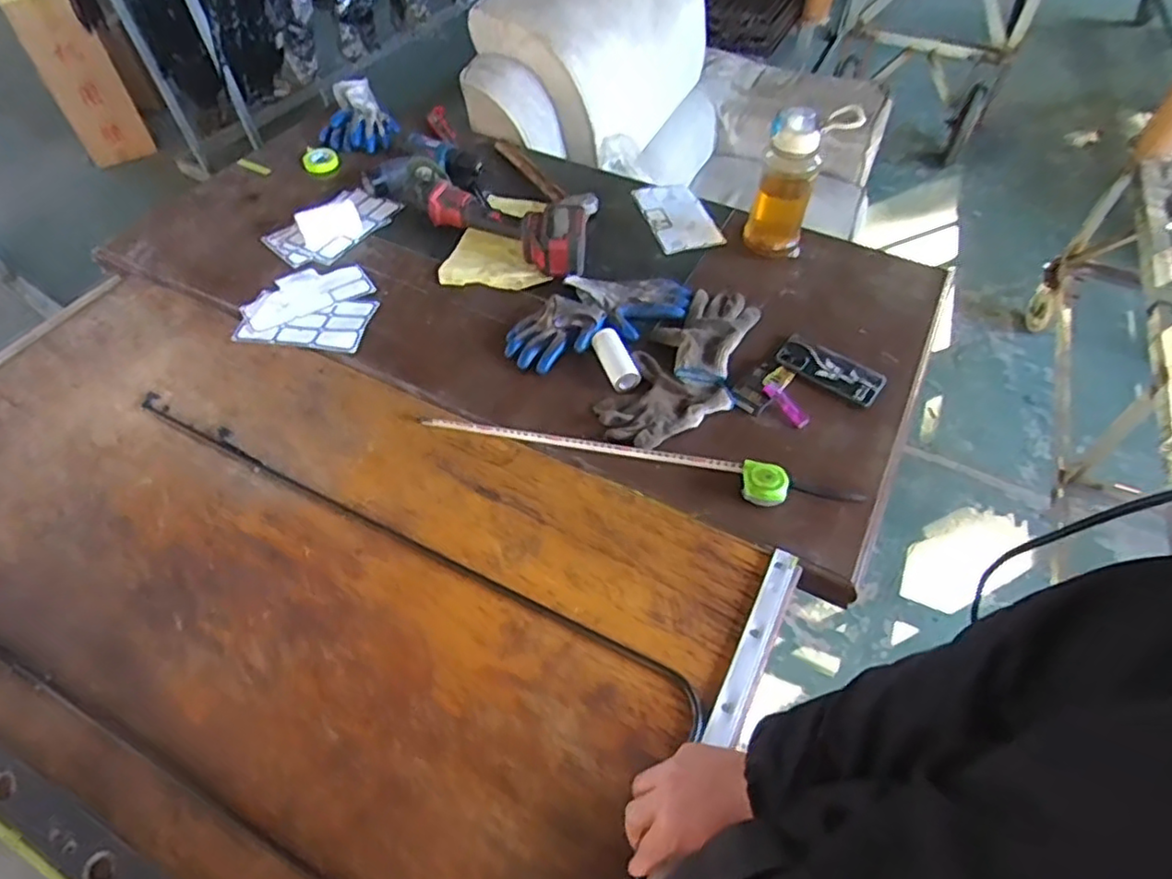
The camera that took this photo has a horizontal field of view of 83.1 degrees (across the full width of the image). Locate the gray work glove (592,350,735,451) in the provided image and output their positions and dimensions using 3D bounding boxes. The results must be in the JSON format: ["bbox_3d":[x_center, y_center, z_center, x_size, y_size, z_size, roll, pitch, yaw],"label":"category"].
[{"bbox_3d":[0.101,-0.064,0.949,0.181,0.020,0.135,-30,58,-19],"label":"gray work glove"}]

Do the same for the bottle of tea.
[{"bbox_3d":[0.346,-0.415,1.086,0.136,0.240,0.089,16,55,13],"label":"bottle of tea"}]

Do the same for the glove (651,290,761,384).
[{"bbox_3d":[0.183,-0.170,1.029,0.132,0.047,0.212,24,57,18],"label":"glove"}]

